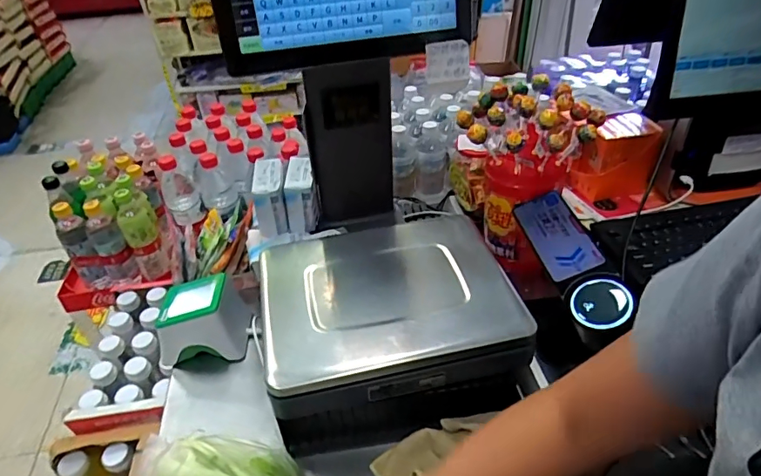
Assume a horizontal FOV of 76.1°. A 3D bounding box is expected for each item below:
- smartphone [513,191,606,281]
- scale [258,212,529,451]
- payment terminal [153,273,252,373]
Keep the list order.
[{"bbox_3d":[0.248,-0.009,0.690,0.074,0.011,0.168,-19,46,4],"label":"smartphone"},{"bbox_3d":[0.000,0.121,0.693,0.306,0.178,0.299,-9,40,-8],"label":"scale"},{"bbox_3d":[-0.288,0.131,0.776,0.136,0.112,0.115,-10,40,-9],"label":"payment terminal"}]

